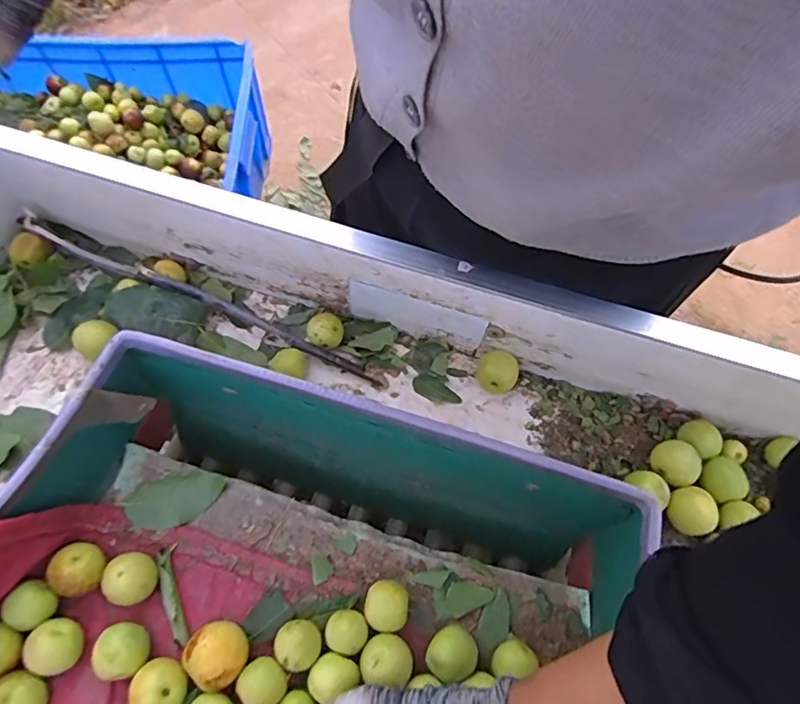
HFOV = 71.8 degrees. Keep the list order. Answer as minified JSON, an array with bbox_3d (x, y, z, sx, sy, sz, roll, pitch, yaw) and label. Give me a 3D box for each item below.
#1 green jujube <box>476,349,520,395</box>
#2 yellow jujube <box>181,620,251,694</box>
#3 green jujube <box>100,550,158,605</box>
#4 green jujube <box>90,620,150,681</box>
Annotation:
[{"bbox_3d":[0.084,0.019,0.481,0.034,0.032,0.035,1,67,-2],"label":"green jujube"},{"bbox_3d":[-0.117,0.194,0.359,0.036,0.032,0.036,33,70,11],"label":"yellow jujube"},{"bbox_3d":[-0.183,0.155,0.379,0.031,0.030,0.032,1,67,-2],"label":"green jujube"},{"bbox_3d":[-0.178,0.192,0.356,0.030,0.025,0.032,1,67,-2],"label":"green jujube"}]

